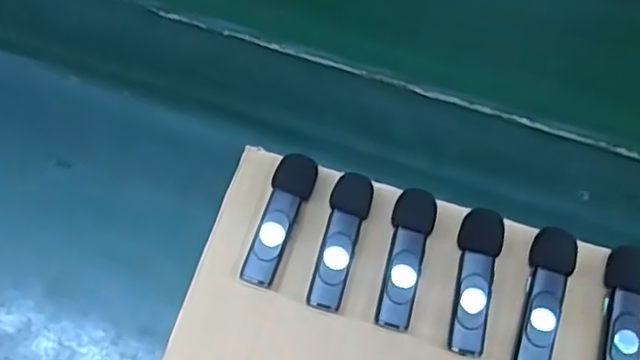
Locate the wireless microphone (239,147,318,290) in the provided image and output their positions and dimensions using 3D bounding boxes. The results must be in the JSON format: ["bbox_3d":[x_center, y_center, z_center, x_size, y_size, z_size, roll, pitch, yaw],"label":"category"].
[{"bbox_3d":[-0.018,0.019,0.301,0.018,0.017,0.064,17,71,7],"label":"wireless microphone"}]

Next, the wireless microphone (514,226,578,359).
[{"bbox_3d":[0.099,0.053,0.286,0.019,0.014,0.064,19,71,8],"label":"wireless microphone"}]

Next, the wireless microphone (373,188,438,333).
[{"bbox_3d":[0.038,0.036,0.293,0.019,0.016,0.064,16,71,7],"label":"wireless microphone"}]

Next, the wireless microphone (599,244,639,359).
[{"bbox_3d":[0.134,0.062,0.282,0.017,0.014,0.064,12,70,6],"label":"wireless microphone"}]

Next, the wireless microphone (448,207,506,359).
[{"bbox_3d":[0.069,0.045,0.288,0.019,0.015,0.065,13,70,6],"label":"wireless microphone"}]

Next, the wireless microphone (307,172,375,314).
[{"bbox_3d":[0.009,0.028,0.297,0.018,0.017,0.065,16,71,7],"label":"wireless microphone"}]

